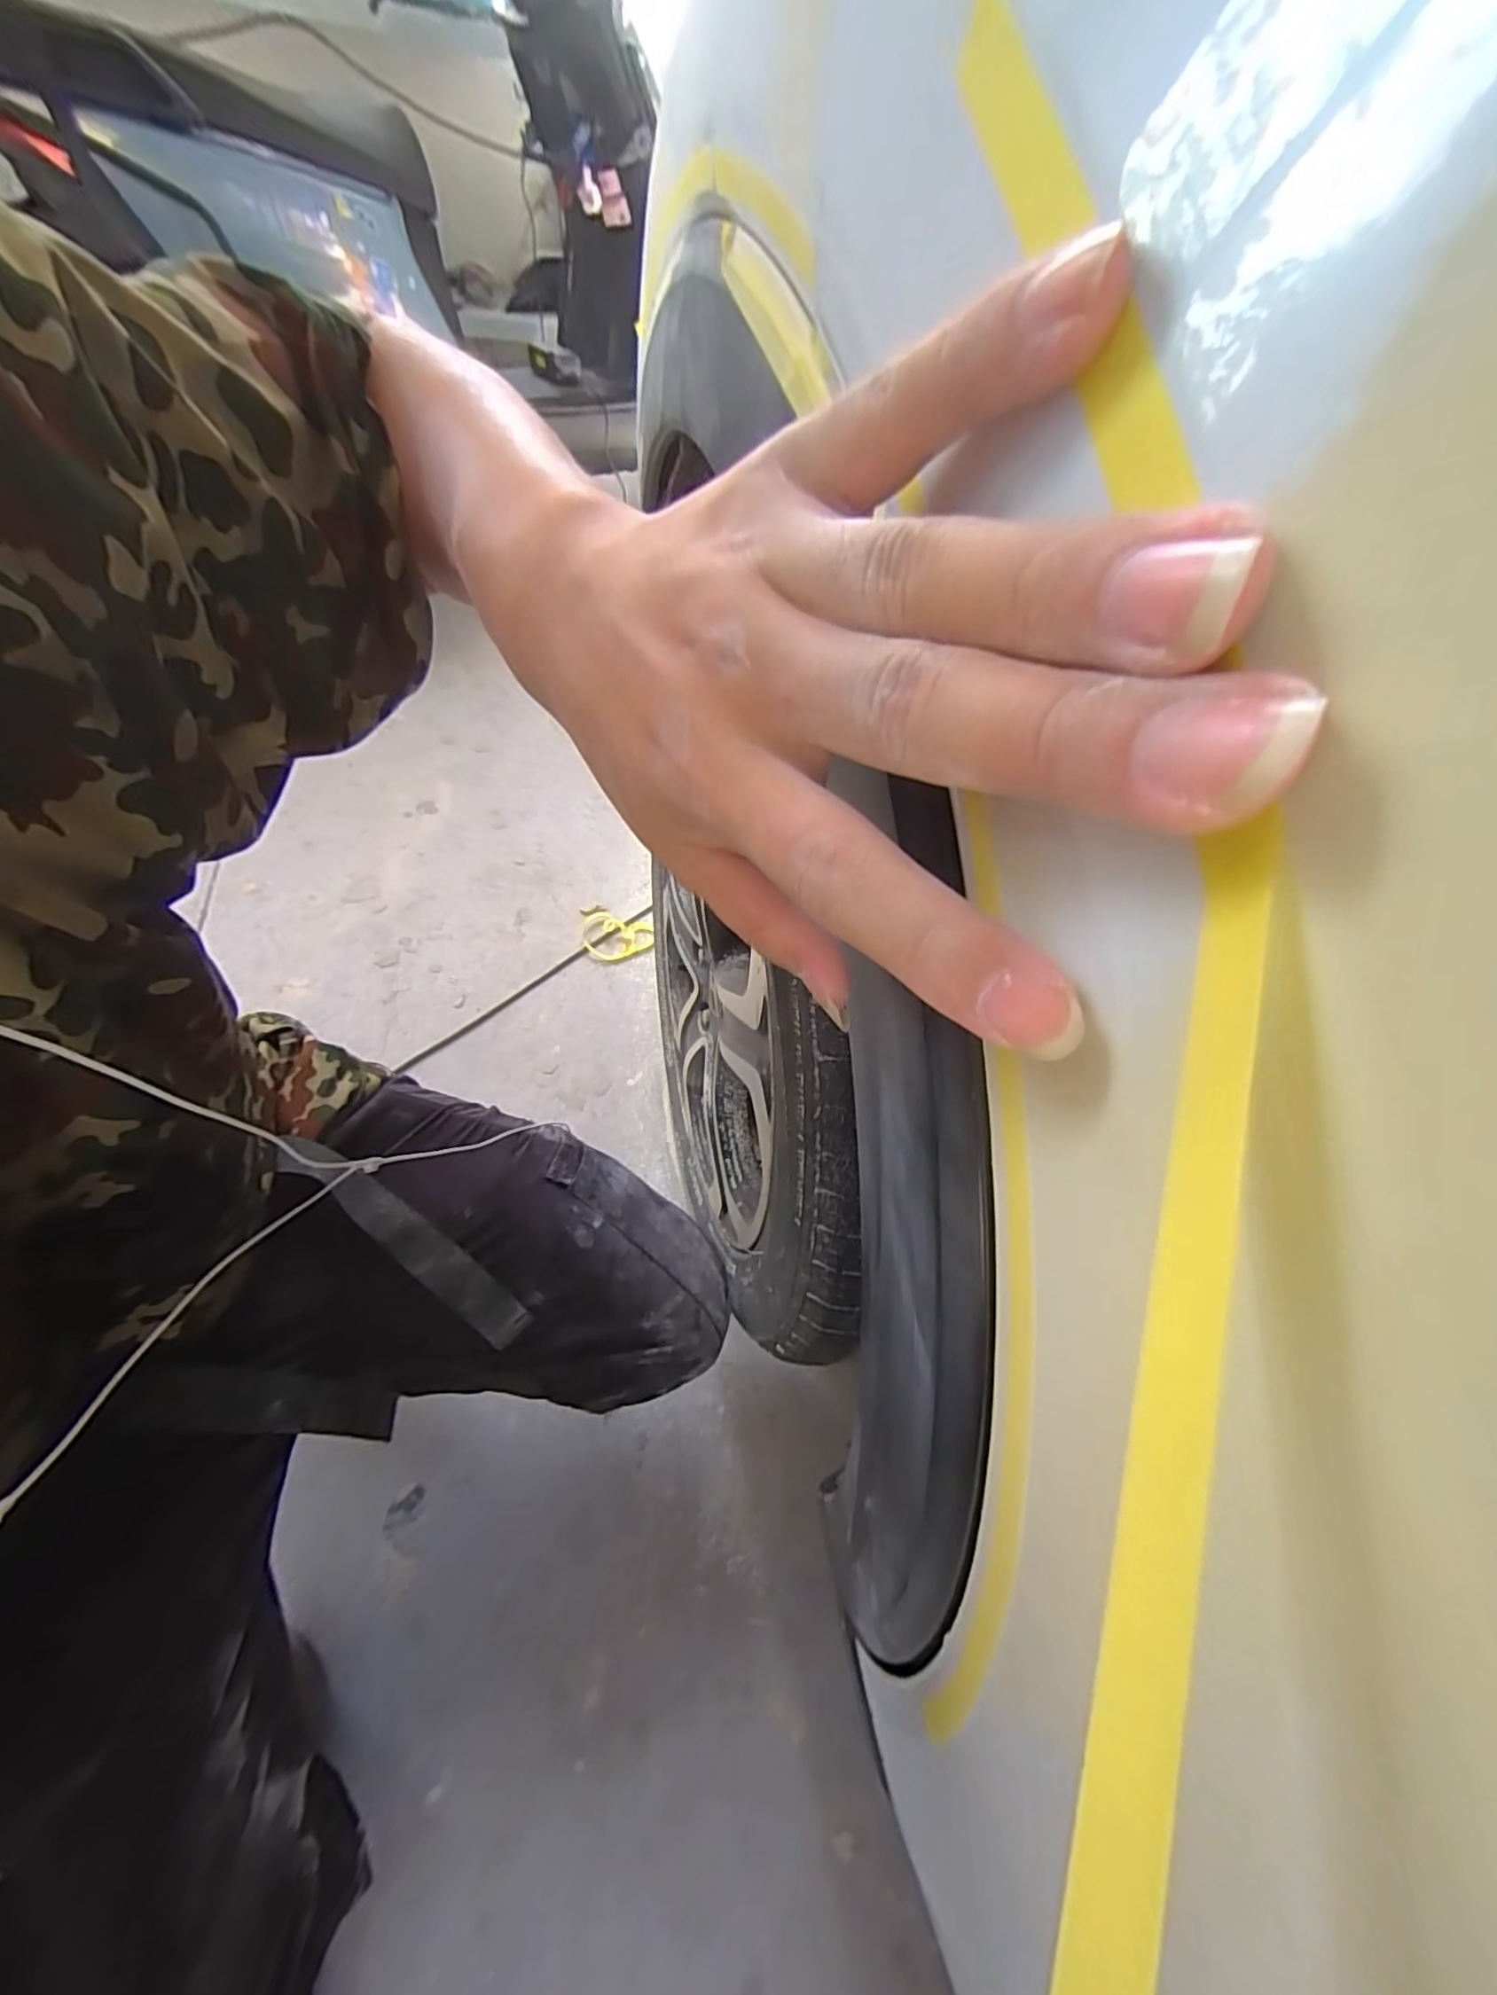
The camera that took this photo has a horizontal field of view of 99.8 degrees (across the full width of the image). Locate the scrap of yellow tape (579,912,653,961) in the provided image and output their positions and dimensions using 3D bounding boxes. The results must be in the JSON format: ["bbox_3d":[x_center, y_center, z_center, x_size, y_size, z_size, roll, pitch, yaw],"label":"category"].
[{"bbox_3d":[-0.217,-0.098,1.036,0.115,0.014,0.090,5,57,-5],"label":"scrap of yellow tape"}]

